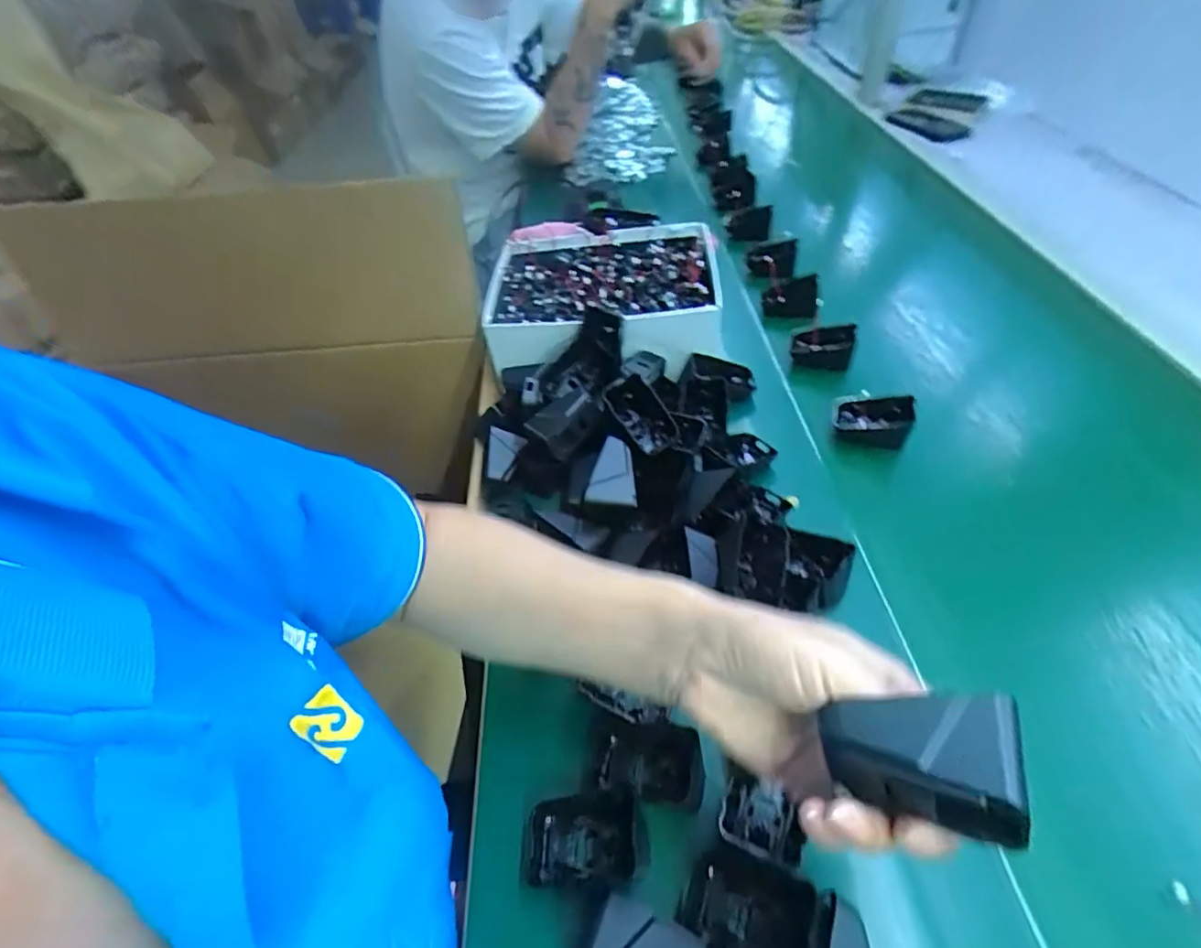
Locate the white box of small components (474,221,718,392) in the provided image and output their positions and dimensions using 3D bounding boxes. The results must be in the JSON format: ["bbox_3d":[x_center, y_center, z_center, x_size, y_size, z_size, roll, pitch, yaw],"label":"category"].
[{"bbox_3d":[-0.001,-0.210,0.634,0.236,0.062,0.215,0,48,4],"label":"white box of small components"}]

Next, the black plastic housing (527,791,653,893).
[{"bbox_3d":[-0.008,0.209,0.328,0.070,0.026,0.043,-3,47,2],"label":"black plastic housing"}]

